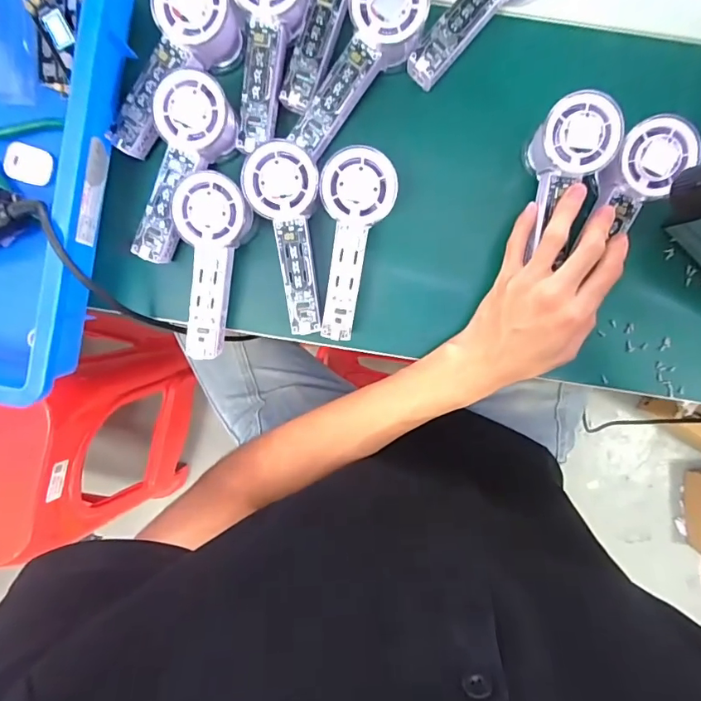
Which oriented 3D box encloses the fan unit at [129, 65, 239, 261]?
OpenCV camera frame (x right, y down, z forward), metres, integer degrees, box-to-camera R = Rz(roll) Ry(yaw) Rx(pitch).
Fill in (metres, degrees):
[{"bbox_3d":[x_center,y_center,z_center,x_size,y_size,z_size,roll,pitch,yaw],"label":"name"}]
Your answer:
[{"bbox_3d":[-0.137,-0.143,0.381,0.053,0.032,0.144,25,108,-1],"label":"fan unit"}]

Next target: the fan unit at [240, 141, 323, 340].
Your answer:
[{"bbox_3d":[-0.048,-0.090,0.387,0.054,0.032,0.148,-7,107,1],"label":"fan unit"}]

